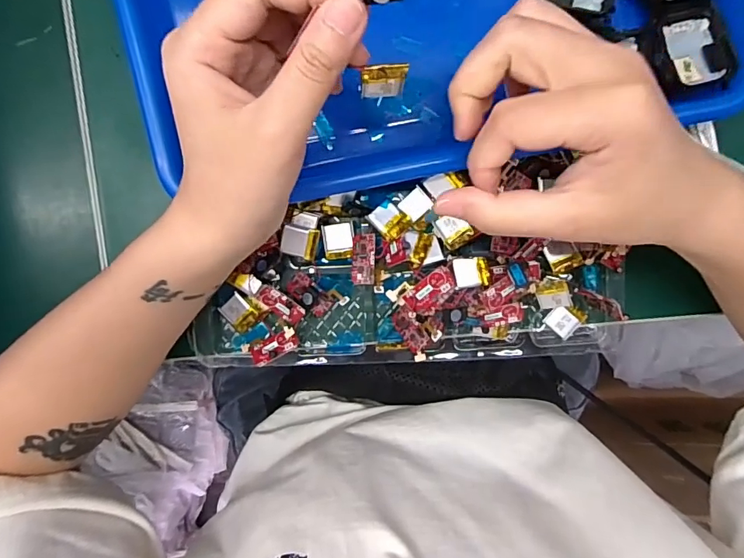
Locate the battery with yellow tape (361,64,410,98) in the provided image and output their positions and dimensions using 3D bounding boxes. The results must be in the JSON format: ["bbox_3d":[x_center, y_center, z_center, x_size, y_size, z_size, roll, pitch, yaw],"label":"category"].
[{"bbox_3d":[0.005,-0.083,0.199,0.019,0.017,0.004,-5,70,-2],"label":"battery with yellow tape"}]

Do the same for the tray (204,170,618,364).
[{"bbox_3d":[0.023,-0.002,0.281,0.252,0.035,0.106,-3,95,0],"label":"tray"}]

